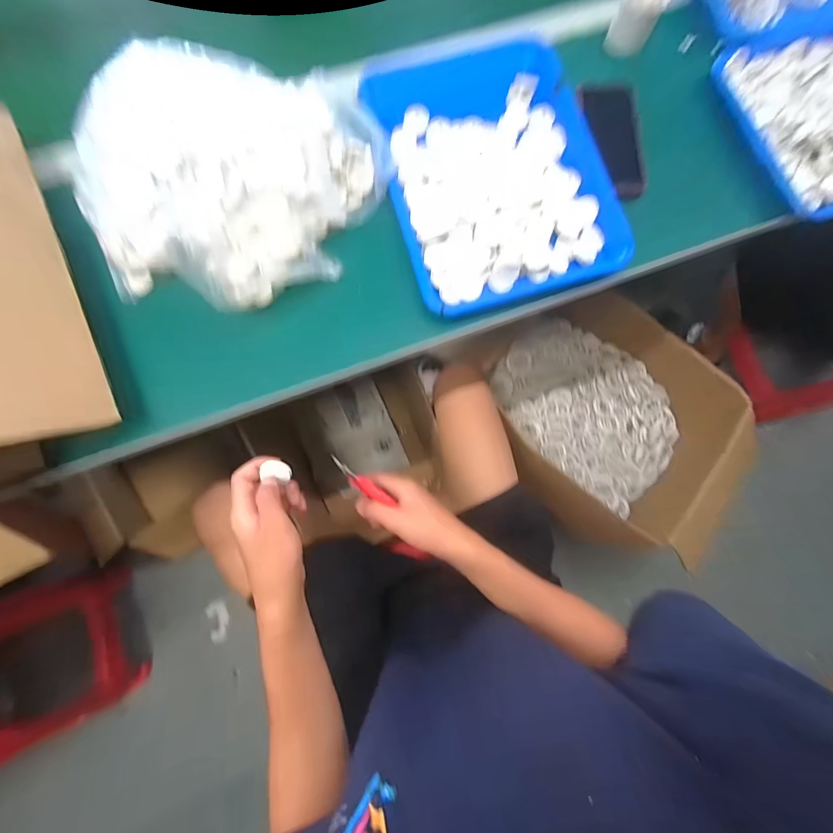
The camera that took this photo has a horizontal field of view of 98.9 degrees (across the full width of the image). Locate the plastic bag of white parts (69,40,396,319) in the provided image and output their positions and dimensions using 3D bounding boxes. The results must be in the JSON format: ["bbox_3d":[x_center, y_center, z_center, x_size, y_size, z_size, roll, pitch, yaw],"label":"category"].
[{"bbox_3d":[-0.189,-0.250,0.372,0.322,0.105,0.212,-19,80,-4],"label":"plastic bag of white parts"}]

